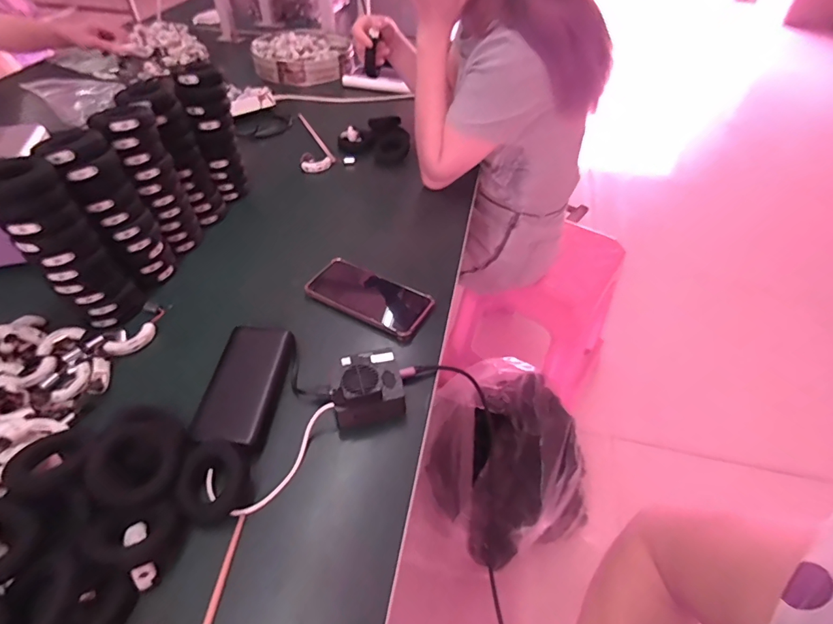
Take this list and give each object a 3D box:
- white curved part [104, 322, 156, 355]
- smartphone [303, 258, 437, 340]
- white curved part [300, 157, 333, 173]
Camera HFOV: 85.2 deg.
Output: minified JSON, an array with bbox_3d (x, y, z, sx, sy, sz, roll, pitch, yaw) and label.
[{"bbox_3d":[-0.346,0.036,0.553,0.057,0.013,0.025,-32,55,-27],"label":"white curved part"},{"bbox_3d":[-0.065,-0.022,0.616,0.166,0.018,0.079,21,50,18],"label":"smartphone"},{"bbox_3d":[-0.184,-0.275,0.849,0.058,0.018,0.018,-21,51,-20],"label":"white curved part"}]

